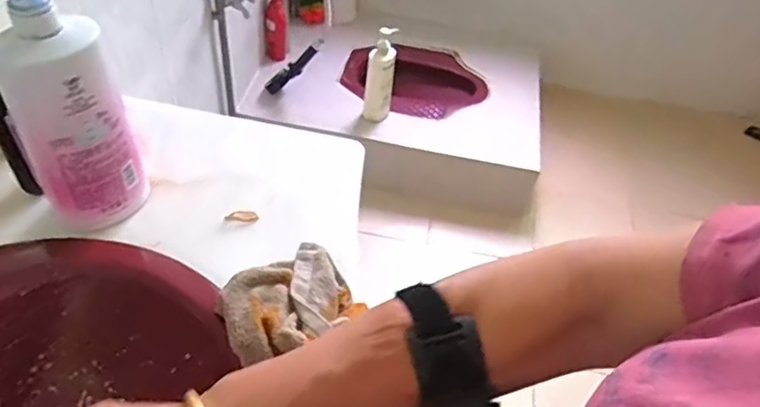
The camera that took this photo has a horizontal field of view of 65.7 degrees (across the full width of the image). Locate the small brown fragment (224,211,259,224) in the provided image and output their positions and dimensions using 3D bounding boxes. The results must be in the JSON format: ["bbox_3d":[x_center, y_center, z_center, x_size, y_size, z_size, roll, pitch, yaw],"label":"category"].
[{"bbox_3d":[-0.149,0.015,0.634,0.034,0.012,0.012,-7,49,-14],"label":"small brown fragment"}]

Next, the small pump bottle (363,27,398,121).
[{"bbox_3d":[-0.001,-0.345,1.644,0.071,0.300,0.065,4,47,-3],"label":"small pump bottle"}]

